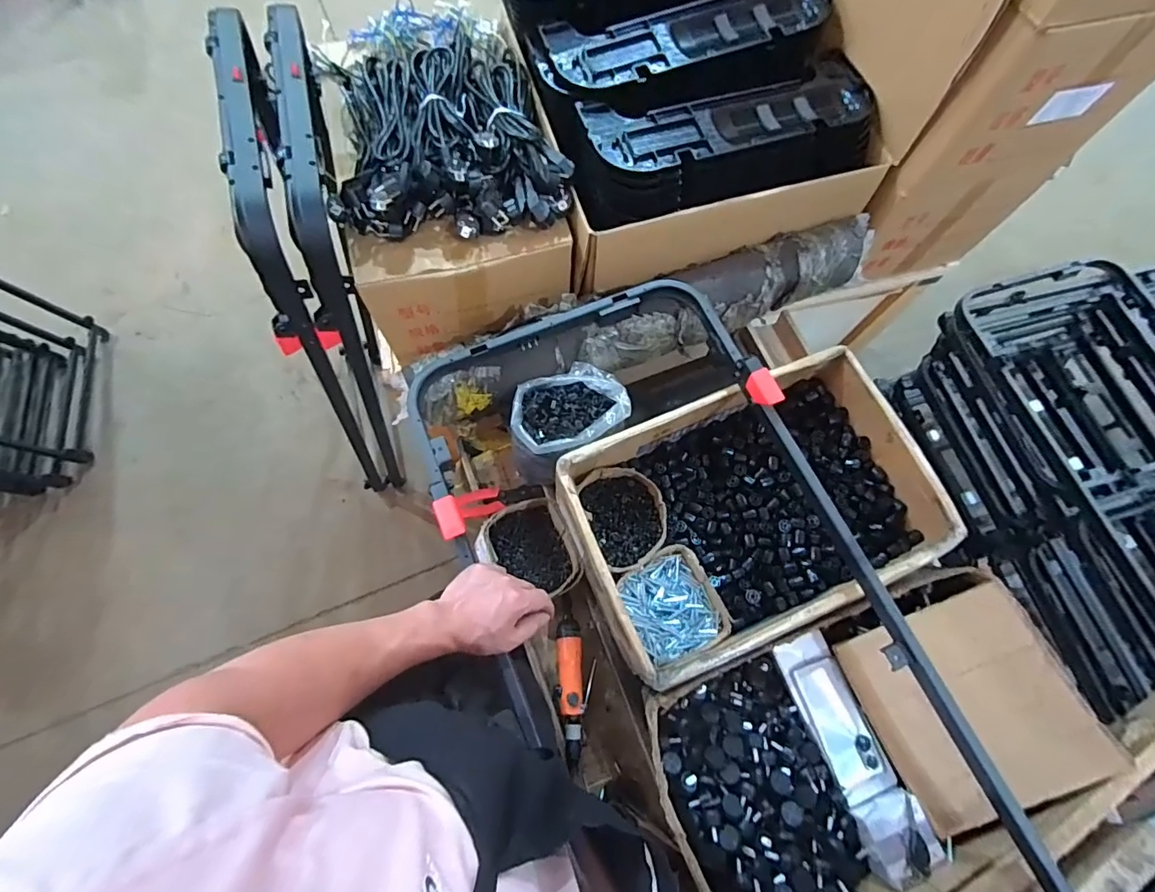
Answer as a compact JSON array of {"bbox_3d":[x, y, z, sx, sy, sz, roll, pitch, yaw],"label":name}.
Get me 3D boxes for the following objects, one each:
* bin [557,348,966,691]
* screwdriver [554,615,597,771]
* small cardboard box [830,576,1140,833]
[{"bbox_3d":[0.264,0.100,0.804,0.510,0.147,0.338,-22,72,-9],"label":"bin"},{"bbox_3d":[-0.006,0.390,0.823,0.064,0.038,0.222,1,70,-1],"label":"screwdriver"},{"bbox_3d":[0.544,0.346,0.707,0.257,0.082,0.267,-19,72,-8],"label":"small cardboard box"}]

